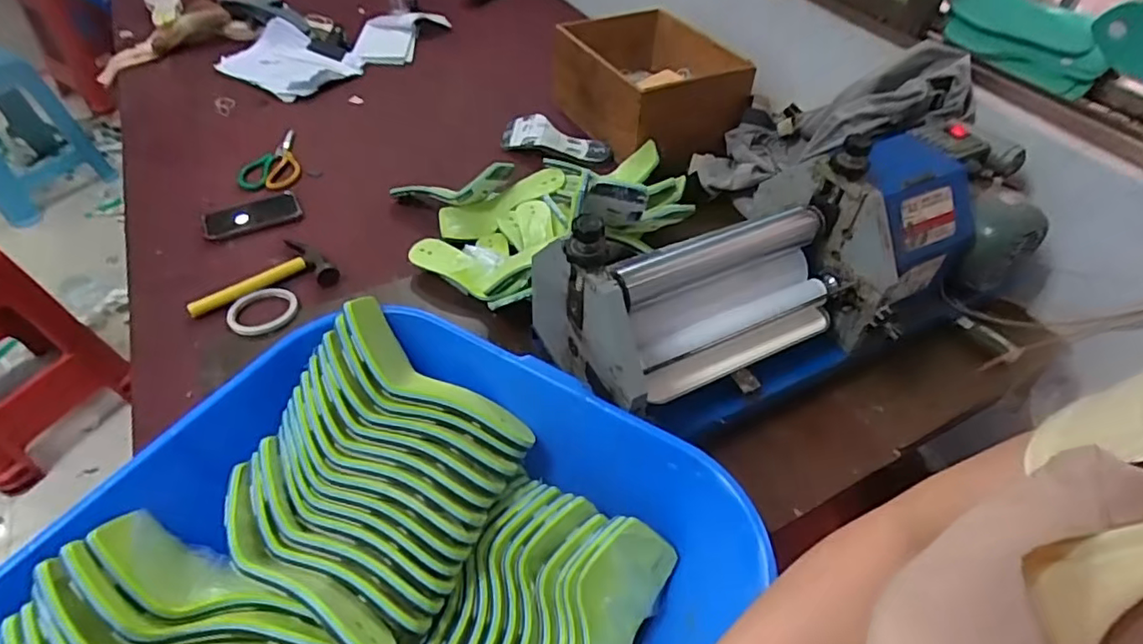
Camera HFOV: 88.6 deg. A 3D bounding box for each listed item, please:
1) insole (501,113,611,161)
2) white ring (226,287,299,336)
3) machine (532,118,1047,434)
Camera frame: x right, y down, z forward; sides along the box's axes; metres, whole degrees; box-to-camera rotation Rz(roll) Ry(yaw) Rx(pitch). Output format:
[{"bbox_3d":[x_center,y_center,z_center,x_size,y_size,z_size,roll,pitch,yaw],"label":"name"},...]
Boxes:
[{"bbox_3d":[-0.032,-0.359,1.162,0.221,0.063,0.052,10,47,6],"label":"insole"},{"bbox_3d":[-0.449,-0.016,0.852,0.095,0.021,0.069,-22,52,-22],"label":"white ring"},{"bbox_3d":[0.291,-0.096,0.741,0.659,0.224,0.264,-17,50,-19],"label":"machine"}]

